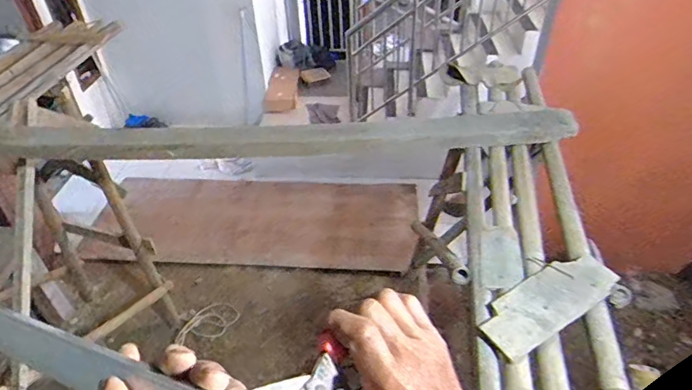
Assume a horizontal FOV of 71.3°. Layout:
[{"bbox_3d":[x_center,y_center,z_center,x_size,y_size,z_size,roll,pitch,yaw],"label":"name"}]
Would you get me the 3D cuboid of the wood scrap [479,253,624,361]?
[{"bbox_3d":[0.465,0.237,1.102,0.362,0.024,0.132,-23,45,-24],"label":"wood scrap"}]

